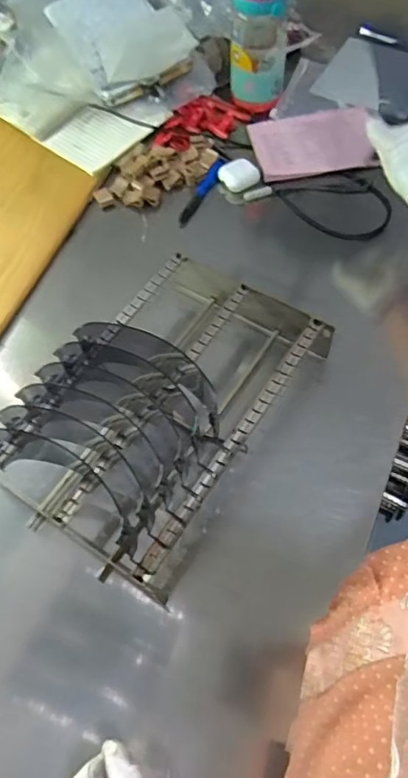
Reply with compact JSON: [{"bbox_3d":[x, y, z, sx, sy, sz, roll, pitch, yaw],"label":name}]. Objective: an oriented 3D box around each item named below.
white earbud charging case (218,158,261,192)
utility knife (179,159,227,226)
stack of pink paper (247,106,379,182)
[{"bbox_3d":[0.048,-0.291,0.735,0.048,0.019,0.046,-30,64,-14],"label":"white earbud charging case"},{"bbox_3d":[-0.005,-0.266,0.730,0.022,0.012,0.124,22,64,13],"label":"utility knife"},{"bbox_3d":[0.156,-0.353,0.774,0.170,0.012,0.138,-7,61,-2],"label":"stack of pink paper"}]

